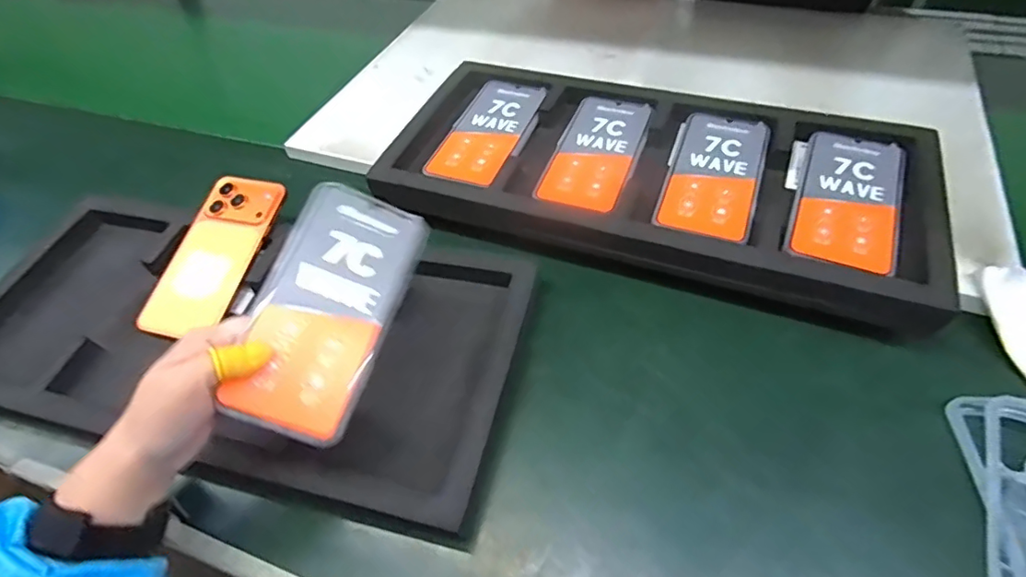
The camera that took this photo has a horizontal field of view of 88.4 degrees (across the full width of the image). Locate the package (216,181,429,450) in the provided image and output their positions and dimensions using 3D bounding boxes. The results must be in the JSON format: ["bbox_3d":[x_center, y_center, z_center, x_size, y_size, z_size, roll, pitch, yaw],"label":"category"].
[{"bbox_3d":[-0.119,0.010,0.345,0.081,0.008,0.168,23,66,-10],"label":"package"}]

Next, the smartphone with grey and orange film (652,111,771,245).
[{"bbox_3d":[0.182,-0.107,0.480,0.079,0.007,0.165,17,54,17],"label":"smartphone with grey and orange film"}]

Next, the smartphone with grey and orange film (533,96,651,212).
[{"bbox_3d":[0.081,-0.134,0.511,0.077,0.007,0.162,15,54,15],"label":"smartphone with grey and orange film"}]

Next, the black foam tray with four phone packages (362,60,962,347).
[{"bbox_3d":[0.124,-0.104,0.506,0.485,0.055,0.238,14,54,15],"label":"black foam tray with four phone packages"}]

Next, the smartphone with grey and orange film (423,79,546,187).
[{"bbox_3d":[-0.024,-0.163,0.541,0.080,0.008,0.172,17,55,17],"label":"smartphone with grey and orange film"}]

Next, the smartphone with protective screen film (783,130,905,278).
[{"bbox_3d":[0.279,-0.080,0.448,0.083,0.008,0.161,18,55,18],"label":"smartphone with protective screen film"}]

